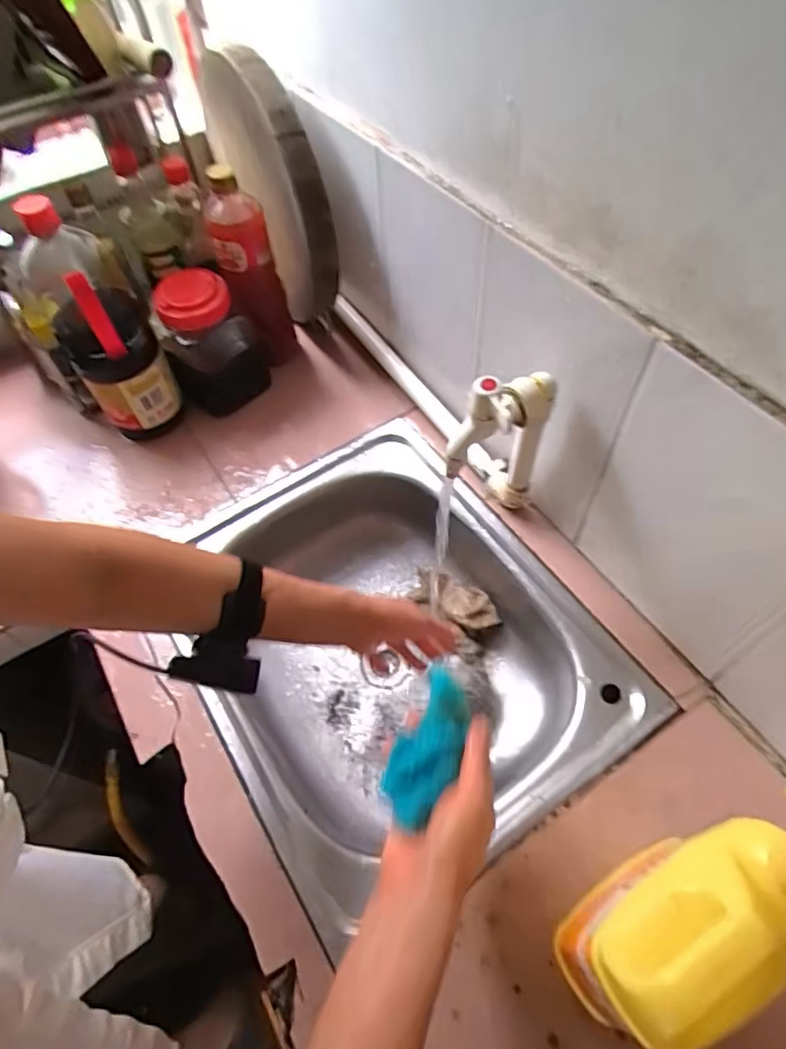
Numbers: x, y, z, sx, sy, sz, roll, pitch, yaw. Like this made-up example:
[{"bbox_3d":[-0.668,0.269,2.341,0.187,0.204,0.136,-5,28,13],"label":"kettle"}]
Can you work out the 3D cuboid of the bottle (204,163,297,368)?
[{"bbox_3d":[-0.192,-0.329,0.796,0.075,0.272,0.065,-11,57,-3],"label":"bottle"}]

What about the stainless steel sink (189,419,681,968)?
[{"bbox_3d":[-0.008,0.150,0.700,0.403,0.141,0.493,-32,60,-15],"label":"stainless steel sink"}]

